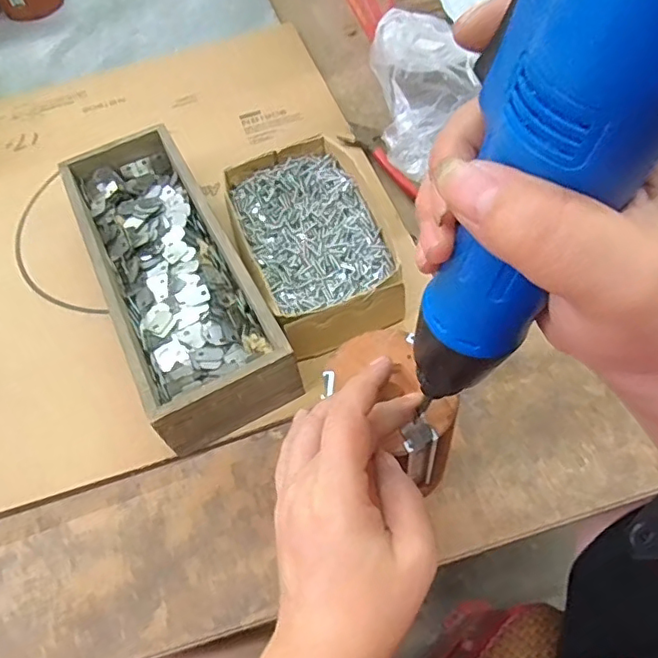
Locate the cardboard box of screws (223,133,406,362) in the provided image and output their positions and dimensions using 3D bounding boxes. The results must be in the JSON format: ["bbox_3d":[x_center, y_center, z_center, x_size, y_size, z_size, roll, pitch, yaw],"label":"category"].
[{"bbox_3d":[-0.015,-0.070,0.468,0.113,0.052,0.183,-23,58,-9],"label":"cardboard box of screws"}]

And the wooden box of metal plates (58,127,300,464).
[{"bbox_3d":[-0.126,-0.046,0.459,0.099,0.064,0.278,-25,59,-11],"label":"wooden box of metal plates"}]

